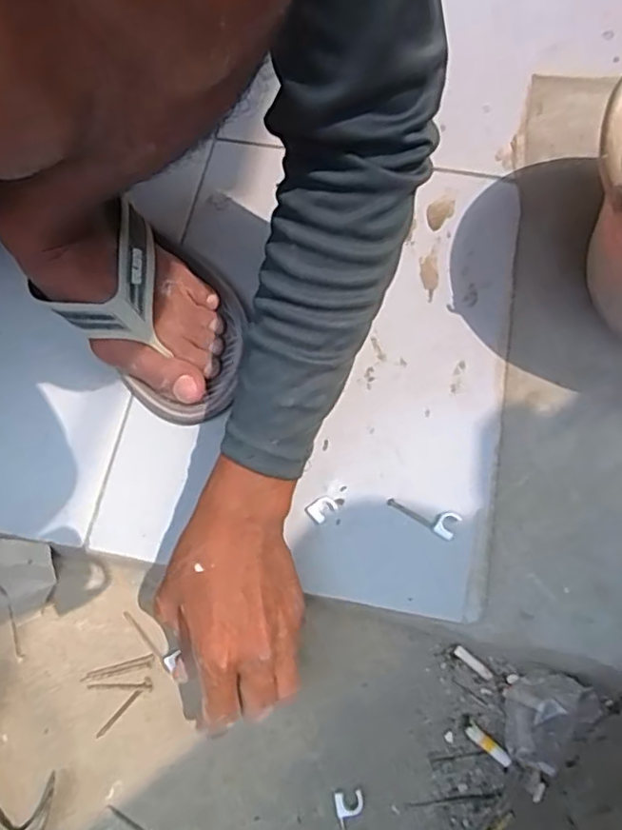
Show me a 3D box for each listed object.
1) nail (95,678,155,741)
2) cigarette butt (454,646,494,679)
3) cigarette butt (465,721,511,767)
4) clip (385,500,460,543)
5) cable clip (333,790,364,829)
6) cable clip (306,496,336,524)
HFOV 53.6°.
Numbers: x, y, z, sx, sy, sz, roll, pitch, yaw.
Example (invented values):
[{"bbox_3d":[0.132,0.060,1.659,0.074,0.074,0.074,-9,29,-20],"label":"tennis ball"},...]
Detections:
[{"bbox_3d":[-0.133,0.211,0.442,0.009,0.004,0.050,40,74,14],"label":"nail"},{"bbox_3d":[0.119,0.183,0.454,0.032,0.004,0.008,38,74,14],"label":"cigarette butt"},{"bbox_3d":[0.125,0.232,0.434,0.036,0.007,0.010,39,74,14],"label":"cigarette butt"},{"bbox_3d":[0.083,0.072,0.455,0.052,0.006,0.020,27,71,10],"label":"clip"},{"bbox_3d":[0.026,0.266,0.419,0.020,0.004,0.021,-22,70,-8],"label":"cable clip"},{"bbox_3d":[0.008,0.070,0.459,0.020,0.006,0.016,-41,74,-14],"label":"cable clip"}]

